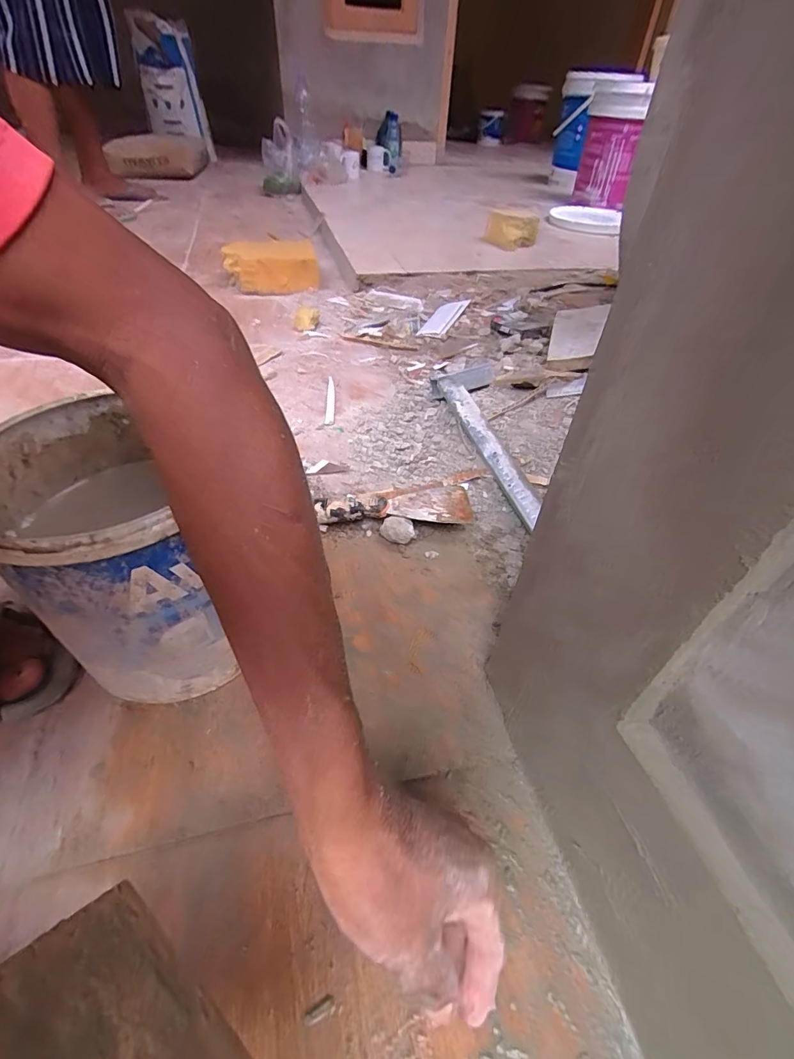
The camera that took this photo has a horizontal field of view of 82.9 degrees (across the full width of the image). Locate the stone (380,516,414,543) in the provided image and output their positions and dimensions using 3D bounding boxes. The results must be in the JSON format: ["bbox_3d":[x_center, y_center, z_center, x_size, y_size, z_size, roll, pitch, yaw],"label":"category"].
[{"bbox_3d":[0.002,0.003,0.502,0.037,0.024,0.025,28,50,24],"label":"stone"}]

